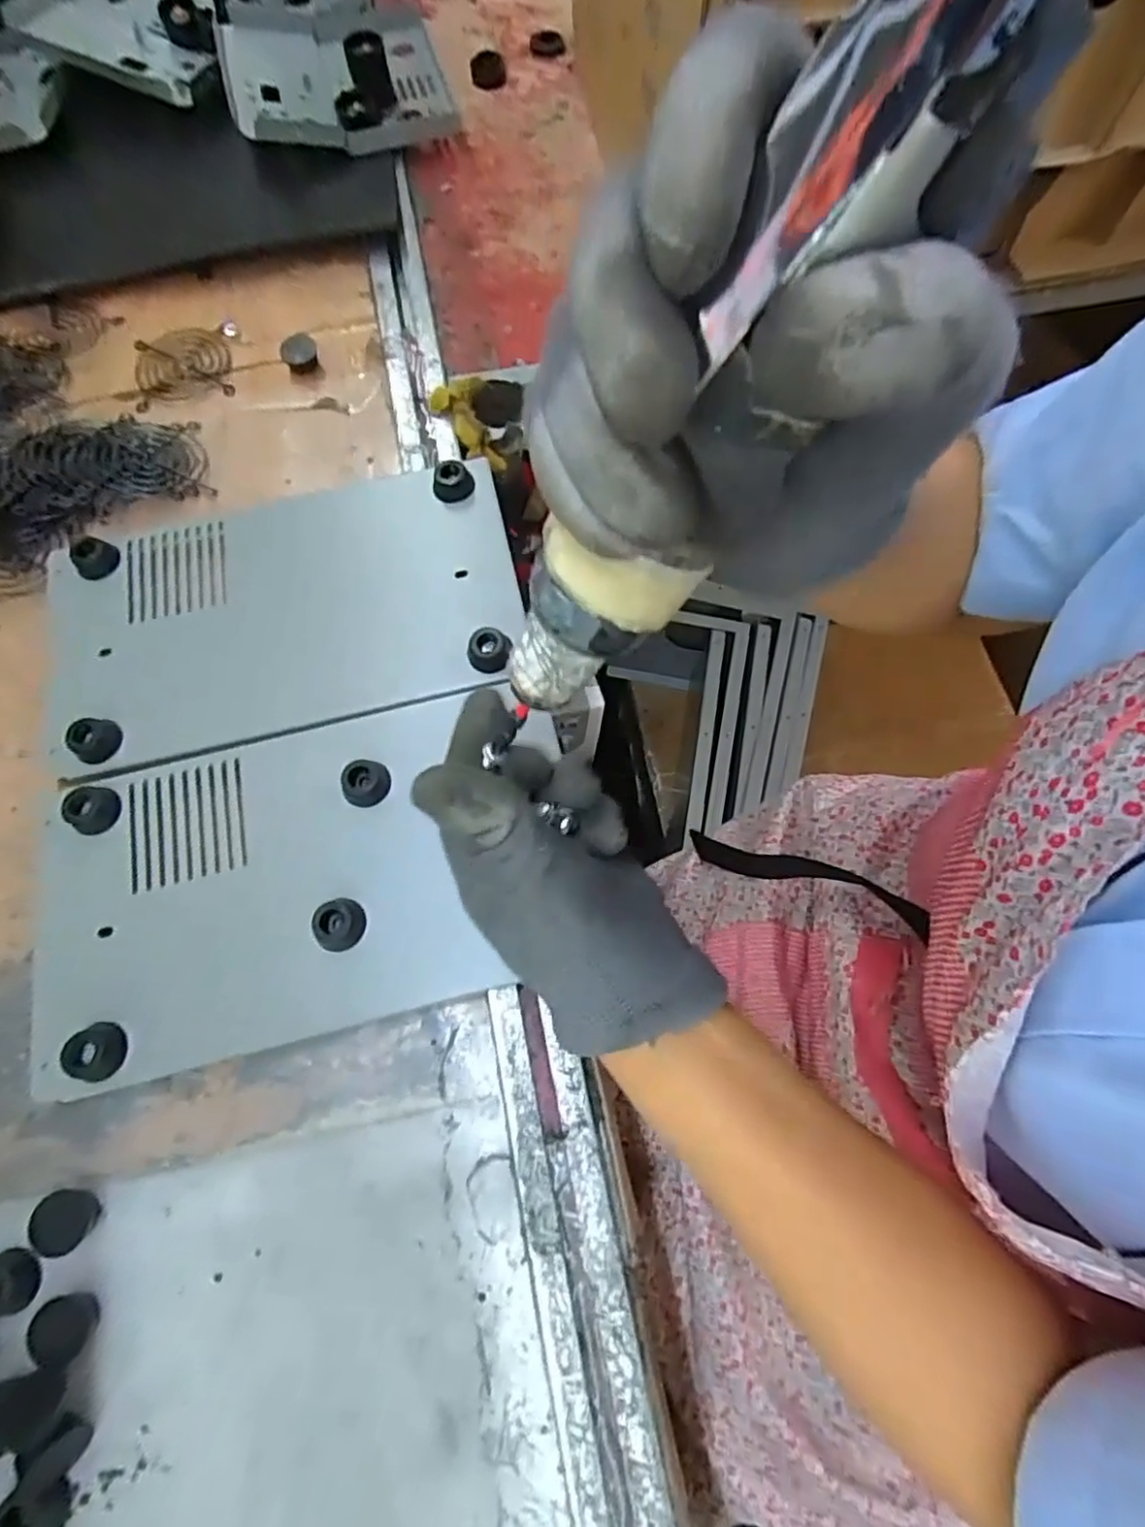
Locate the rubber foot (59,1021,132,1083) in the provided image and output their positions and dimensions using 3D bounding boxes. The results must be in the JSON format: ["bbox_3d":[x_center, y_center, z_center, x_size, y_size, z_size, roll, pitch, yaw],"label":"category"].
[{"bbox_3d":[-0.216,0.131,0.307,0.025,0.007,0.024,10,71,3],"label":"rubber foot"}]

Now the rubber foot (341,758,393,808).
[{"bbox_3d":[-0.106,0.010,0.346,0.021,0.013,0.024,32,74,10],"label":"rubber foot"}]

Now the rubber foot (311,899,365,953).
[{"bbox_3d":[-0.112,0.077,0.323,0.021,0.014,0.024,8,71,3],"label":"rubber foot"}]

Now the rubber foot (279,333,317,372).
[{"bbox_3d":[-0.189,-0.283,0.466,0.024,0.015,0.023,0,71,0],"label":"rubber foot"}]

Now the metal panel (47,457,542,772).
[{"bbox_3d":[-0.164,-0.092,0.392,0.259,0.023,0.146,-16,72,-5],"label":"metal panel"}]

